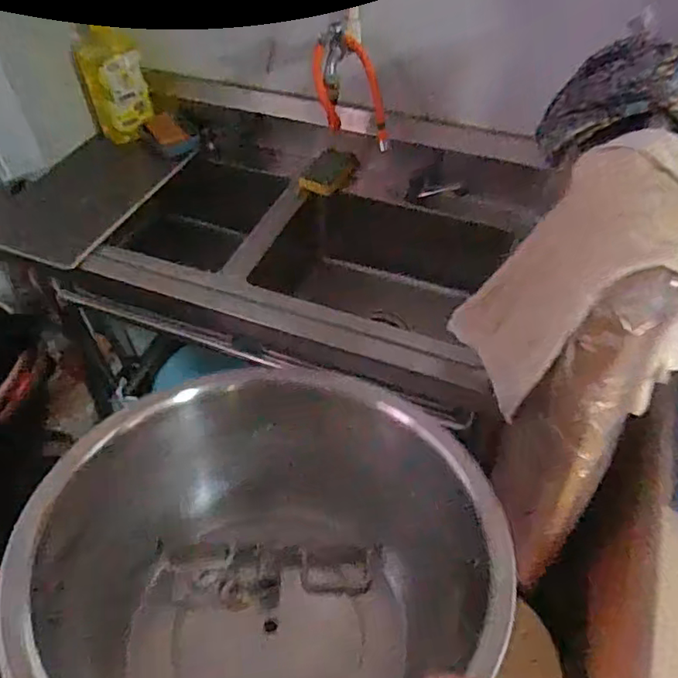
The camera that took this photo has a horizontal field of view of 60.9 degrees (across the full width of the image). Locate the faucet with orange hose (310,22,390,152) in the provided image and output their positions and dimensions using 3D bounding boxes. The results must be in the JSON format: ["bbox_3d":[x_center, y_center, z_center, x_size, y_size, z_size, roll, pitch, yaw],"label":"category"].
[{"bbox_3d":[0.021,-0.438,0.999,0.124,0.169,0.100,-2,50,0],"label":"faucet with orange hose"}]

